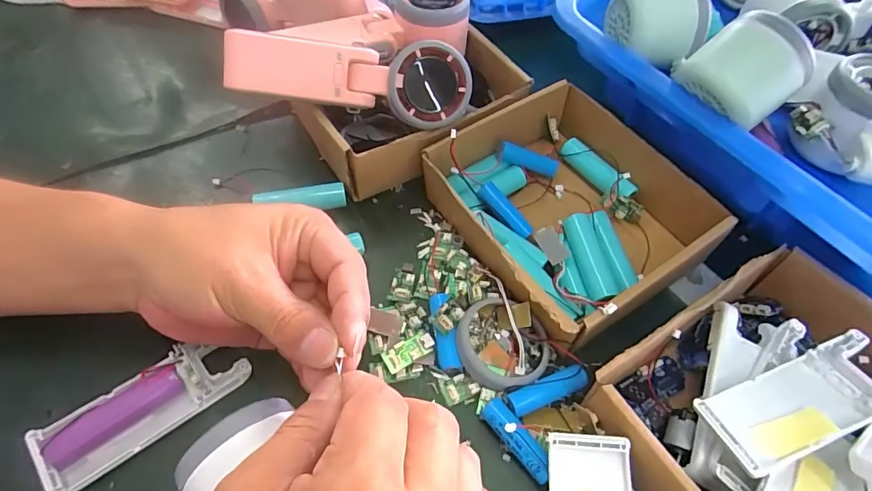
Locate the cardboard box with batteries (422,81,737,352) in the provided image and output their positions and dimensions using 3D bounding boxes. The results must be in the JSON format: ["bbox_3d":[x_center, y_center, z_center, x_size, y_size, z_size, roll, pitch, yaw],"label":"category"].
[{"bbox_3d":[0.089,-0.029,0.343,0.157,0.055,0.168,-28,60,-22],"label":"cardboard box with batteries"}]

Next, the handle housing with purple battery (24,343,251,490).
[{"bbox_3d":[-0.157,0.085,0.262,0.100,0.024,0.037,-32,62,-24],"label":"handle housing with purple battery"}]

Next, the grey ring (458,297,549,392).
[{"bbox_3d":[0.041,0.059,0.295,0.056,0.018,0.054,2,53,-3],"label":"grey ring"}]

